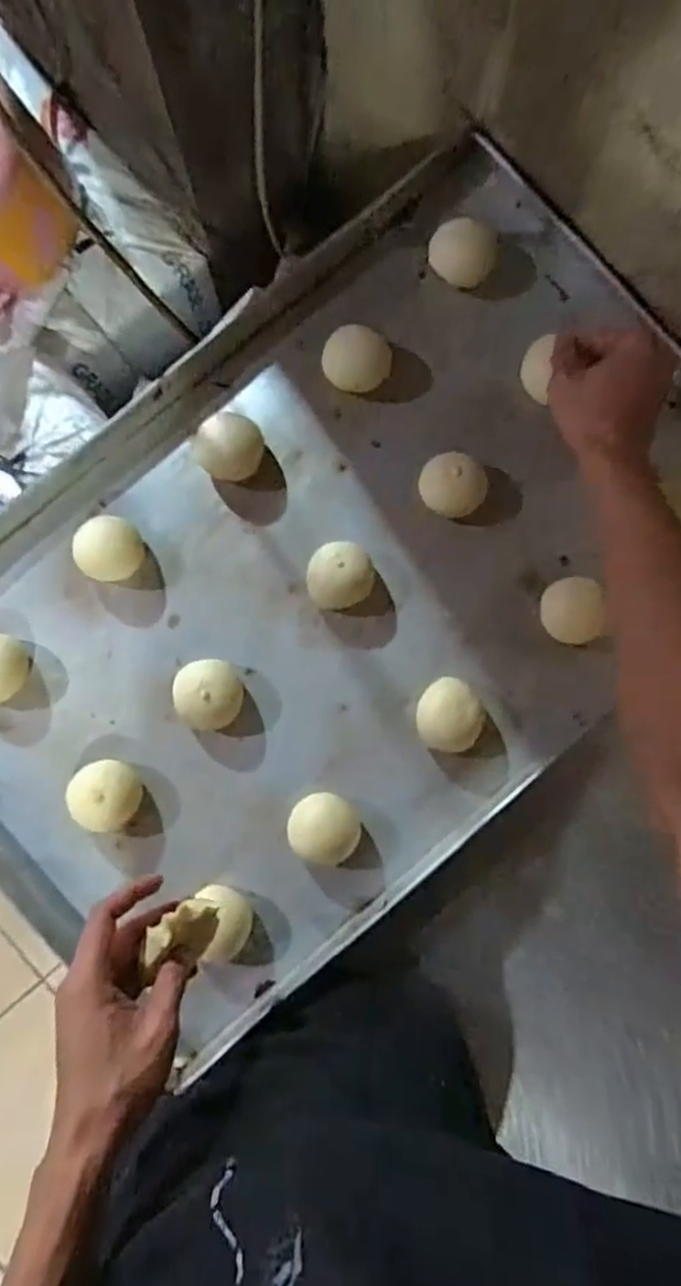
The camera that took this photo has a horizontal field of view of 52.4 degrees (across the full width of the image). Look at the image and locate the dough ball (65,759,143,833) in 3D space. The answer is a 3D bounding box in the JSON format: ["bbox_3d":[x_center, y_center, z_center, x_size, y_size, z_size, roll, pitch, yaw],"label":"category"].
[{"bbox_3d":[-0.189,0.121,0.557,0.053,0.031,0.056,0,88,-1],"label":"dough ball"}]

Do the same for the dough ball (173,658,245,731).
[{"bbox_3d":[-0.108,0.042,0.566,0.055,0.037,0.056,0,88,-1],"label":"dough ball"}]

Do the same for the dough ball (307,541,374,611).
[{"bbox_3d":[0.000,-0.054,0.572,0.053,0.036,0.053,0,88,-1],"label":"dough ball"}]

